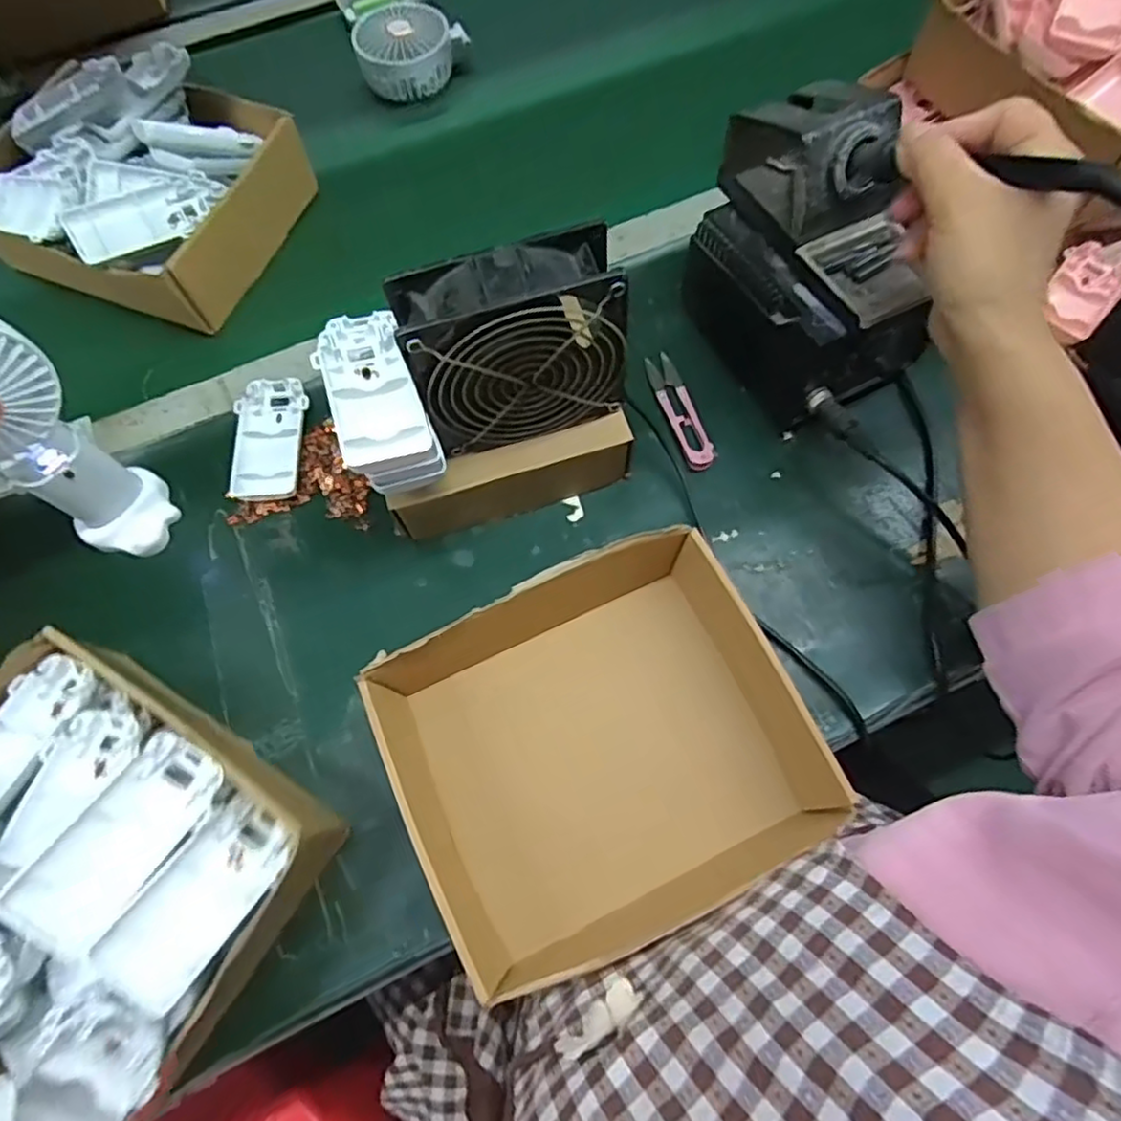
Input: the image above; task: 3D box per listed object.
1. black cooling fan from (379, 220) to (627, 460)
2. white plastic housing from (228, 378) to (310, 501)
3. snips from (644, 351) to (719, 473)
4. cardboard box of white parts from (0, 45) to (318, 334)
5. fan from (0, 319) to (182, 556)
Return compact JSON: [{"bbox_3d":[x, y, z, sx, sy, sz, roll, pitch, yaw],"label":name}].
[{"bbox_3d":[-0.026,-0.121,0.385,0.118,0.114,0.044,-16,70,-5],"label":"black cooling fan"},{"bbox_3d":[-0.211,-0.089,0.488,0.047,0.017,0.099,-4,68,-1],"label":"white plastic housing"},{"bbox_3d":[0.089,-0.112,0.494,0.023,0.010,0.104,-17,69,-6],"label":"snips"},{"bbox_3d":[-0.344,-0.308,0.543,0.207,0.081,0.189,19,69,8],"label":"cardboard box of white parts"},{"bbox_3d":[-0.303,-0.060,0.386,0.050,0.188,0.086,40,73,15],"label":"fan"}]

